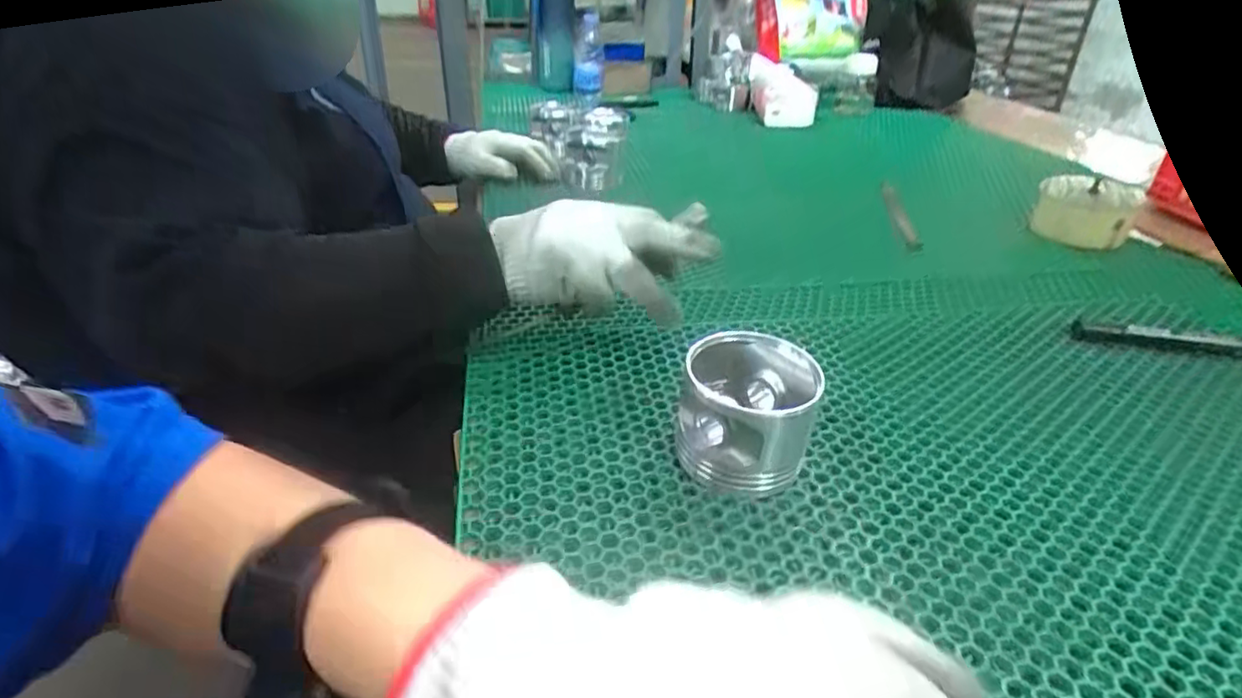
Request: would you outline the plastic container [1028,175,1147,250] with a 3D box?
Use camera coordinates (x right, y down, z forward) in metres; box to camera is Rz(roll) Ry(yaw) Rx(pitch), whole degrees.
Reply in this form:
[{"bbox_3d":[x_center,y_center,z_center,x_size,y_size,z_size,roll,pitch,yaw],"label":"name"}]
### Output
[{"bbox_3d":[0.530,-0.157,0.710,0.103,0.056,0.091,22,38,29],"label":"plastic container"}]

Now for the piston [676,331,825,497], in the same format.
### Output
[{"bbox_3d":[0.074,0.040,0.372,0.075,0.072,0.071,9,34,12],"label":"piston"}]

